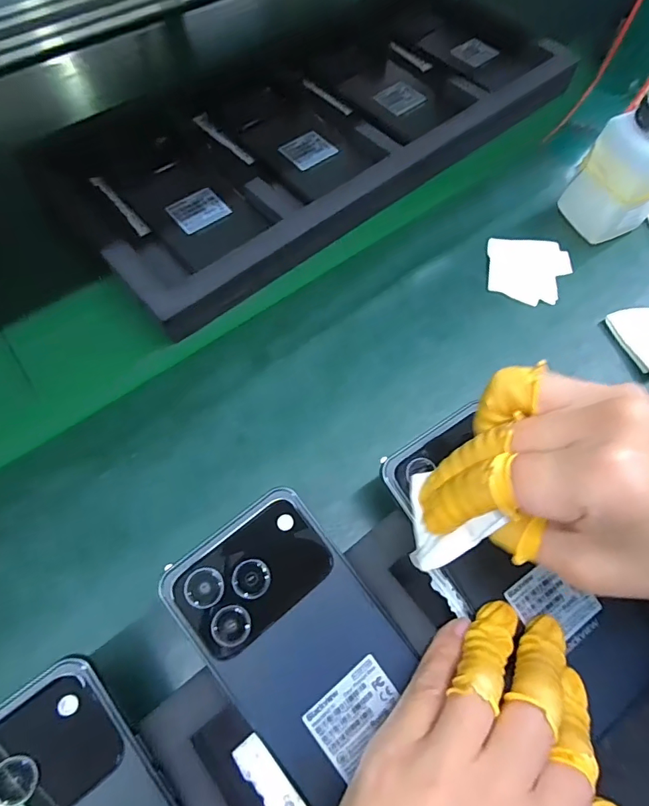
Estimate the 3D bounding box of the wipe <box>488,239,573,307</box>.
[{"bbox_3d":[0.160,-0.103,0.360,0.062,0.004,0.058,6,65,1],"label":"wipe"}]

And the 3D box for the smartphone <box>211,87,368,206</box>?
[{"bbox_3d":[-0.029,-0.234,0.412,0.075,0.006,0.139,-37,71,-17],"label":"smartphone"}]

